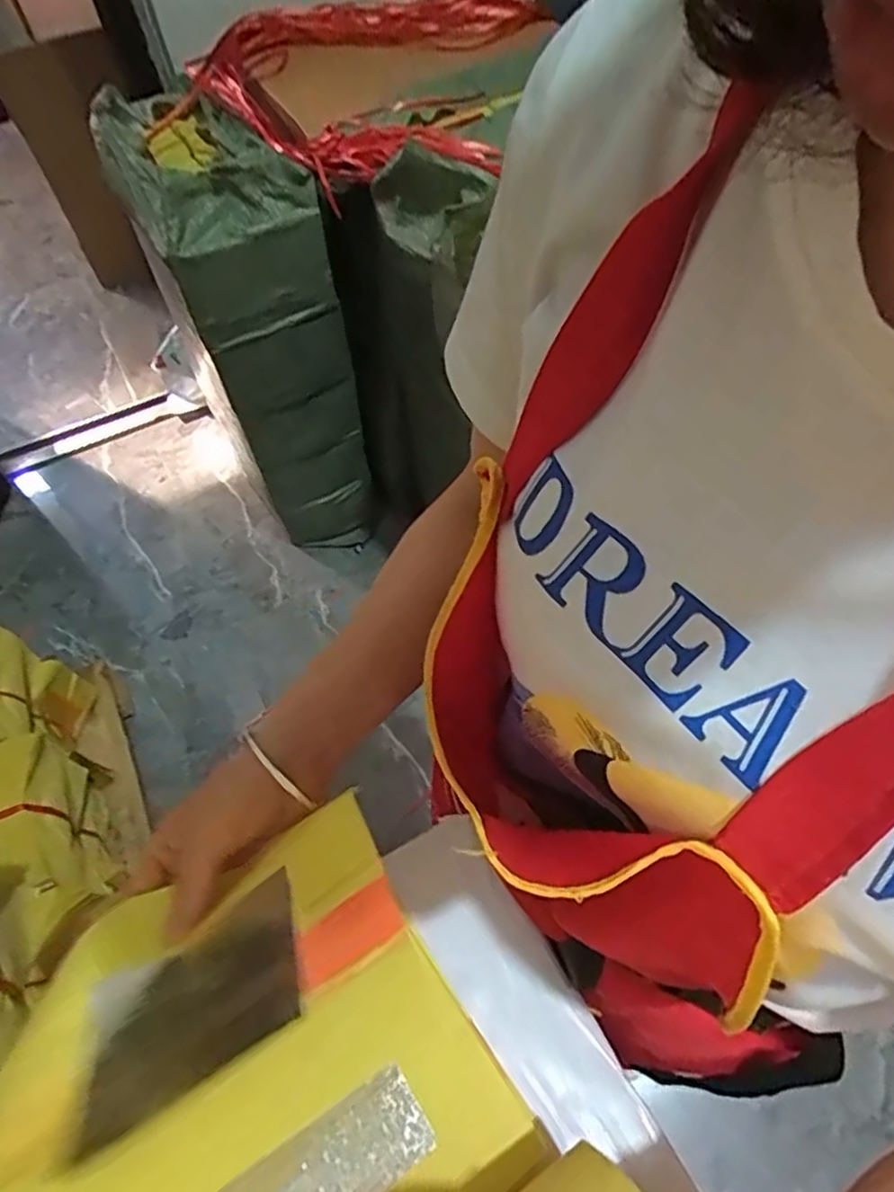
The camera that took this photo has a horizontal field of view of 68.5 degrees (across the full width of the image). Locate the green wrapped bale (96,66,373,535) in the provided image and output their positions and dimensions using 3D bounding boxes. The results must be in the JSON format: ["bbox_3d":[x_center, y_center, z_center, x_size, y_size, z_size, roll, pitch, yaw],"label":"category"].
[{"bbox_3d":[-0.392,-0.508,1.369,0.247,0.826,0.515,-28,60,-14],"label":"green wrapped bale"}]

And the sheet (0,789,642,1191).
[{"bbox_3d":[-0.085,0.227,0.280,0.252,0.154,0.224,-28,60,-14],"label":"sheet"}]

